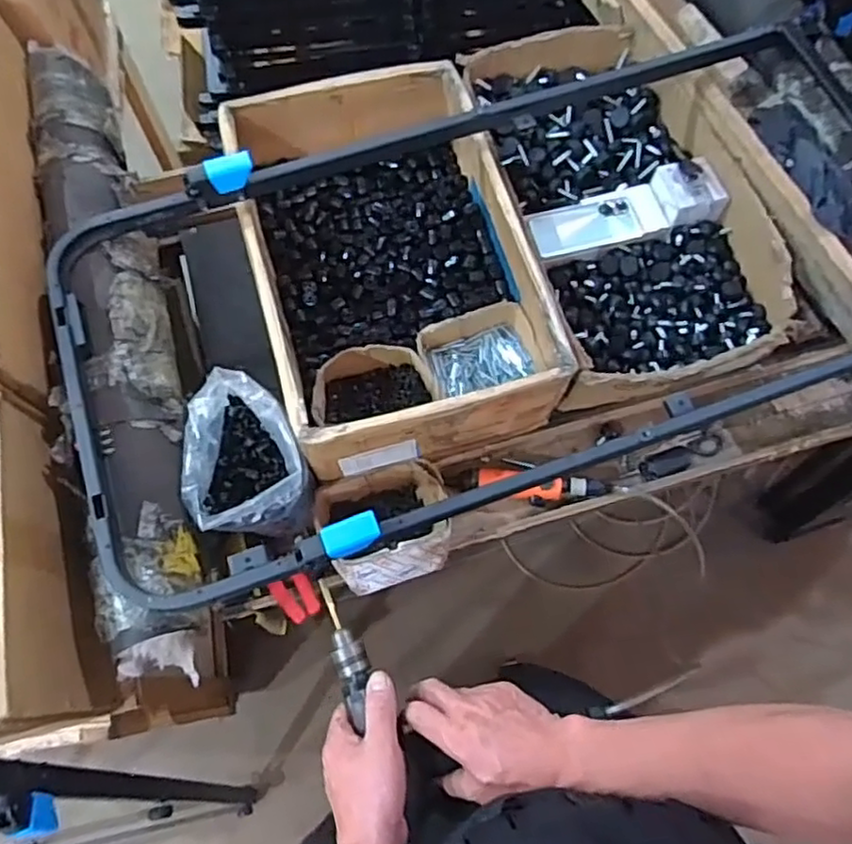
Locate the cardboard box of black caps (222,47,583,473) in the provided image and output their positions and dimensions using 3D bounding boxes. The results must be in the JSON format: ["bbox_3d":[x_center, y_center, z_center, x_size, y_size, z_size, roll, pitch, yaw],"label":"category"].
[{"bbox_3d":[-0.051,-0.220,0.920,0.341,0.161,0.527,-15,71,-6],"label":"cardboard box of black caps"}]

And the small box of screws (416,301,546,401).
[{"bbox_3d":[0.071,-0.090,0.932,0.156,0.072,0.127,-15,71,-6],"label":"small box of screws"}]

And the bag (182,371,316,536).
[{"bbox_3d":[-0.229,0.049,0.833,0.141,0.137,0.187,-22,71,-8],"label":"bag"}]

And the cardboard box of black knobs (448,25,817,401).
[{"bbox_3d":[0.288,-0.328,0.976,0.331,0.117,0.605,-13,70,-5],"label":"cardboard box of black knobs"}]

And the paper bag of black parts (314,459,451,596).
[{"bbox_3d":[-0.053,0.142,0.883,0.170,0.093,0.153,-11,70,-4],"label":"paper bag of black parts"}]

